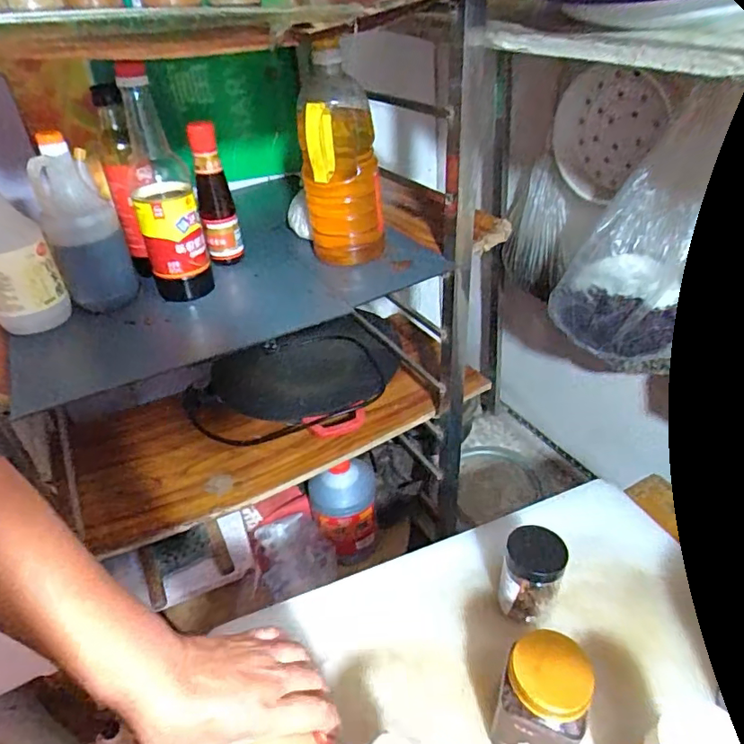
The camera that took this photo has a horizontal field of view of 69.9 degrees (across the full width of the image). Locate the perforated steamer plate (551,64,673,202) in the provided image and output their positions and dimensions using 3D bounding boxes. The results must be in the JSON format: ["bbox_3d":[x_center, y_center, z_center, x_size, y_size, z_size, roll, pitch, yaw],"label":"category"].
[{"bbox_3d":[0.345,-0.354,0.800,0.028,0.214,0.167,-29,87,-18],"label":"perforated steamer plate"}]

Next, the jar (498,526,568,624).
[{"bbox_3d":[0.162,0.212,0.546,0.056,0.100,0.054,-4,38,3],"label":"jar"}]

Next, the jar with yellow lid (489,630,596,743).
[{"bbox_3d":[0.139,0.280,0.445,0.067,0.122,0.070,15,42,24],"label":"jar with yellow lid"}]

